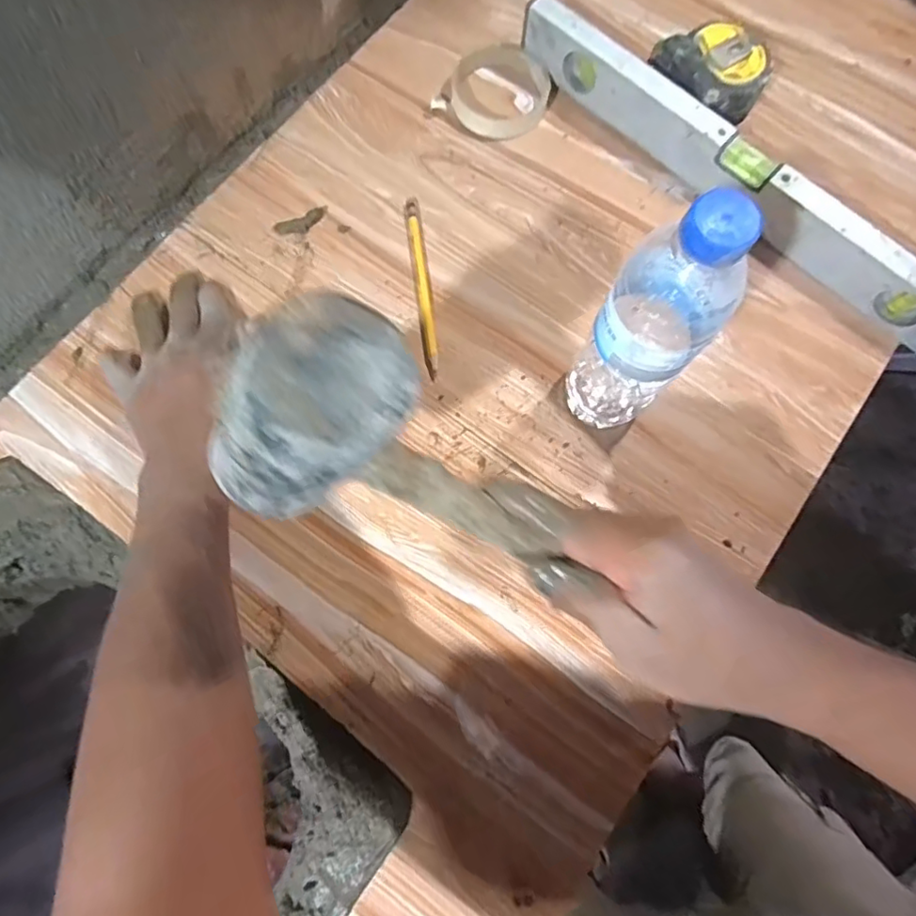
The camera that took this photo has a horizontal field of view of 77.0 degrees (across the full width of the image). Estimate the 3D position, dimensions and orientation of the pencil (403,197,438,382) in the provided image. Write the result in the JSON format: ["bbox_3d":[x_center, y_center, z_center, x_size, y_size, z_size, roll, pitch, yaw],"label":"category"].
[{"bbox_3d":[-0.029,-0.143,0.473,0.013,0.006,0.164,-8,75,-3],"label":"pencil"}]

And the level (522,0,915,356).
[{"bbox_3d":[0.230,-0.226,0.471,0.439,0.061,0.020,42,76,9],"label":"level"}]

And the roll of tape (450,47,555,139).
[{"bbox_3d":[0.037,-0.328,0.512,0.083,0.018,0.085,1,74,-2],"label":"roll of tape"}]

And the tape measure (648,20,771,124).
[{"bbox_3d":[0.216,-0.333,0.508,0.101,0.053,0.082,31,75,7],"label":"tape measure"}]

